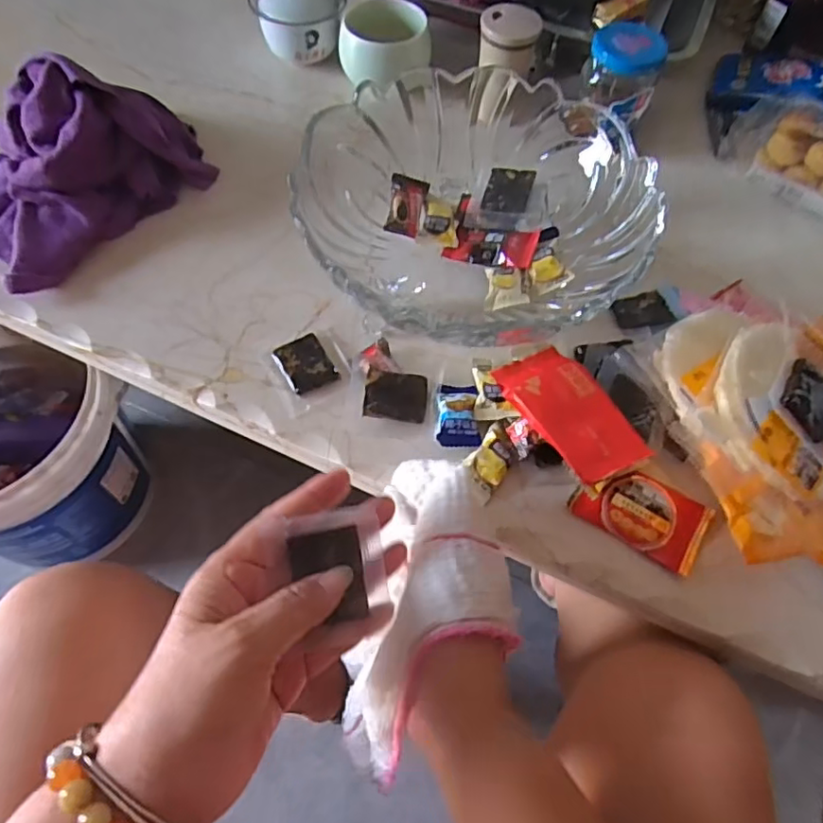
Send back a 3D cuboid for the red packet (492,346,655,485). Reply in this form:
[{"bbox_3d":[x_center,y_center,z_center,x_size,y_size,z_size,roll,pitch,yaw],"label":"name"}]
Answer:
[{"bbox_3d":[0.102,-0.001,0.391,0.054,0.013,0.101,-25,61,-19],"label":"red packet"}]

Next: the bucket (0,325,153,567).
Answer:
[{"bbox_3d":[-0.473,0.055,0.728,0.250,0.256,0.234,32,64,14],"label":"bucket"}]

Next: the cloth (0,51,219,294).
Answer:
[{"bbox_3d":[-0.288,-0.201,0.470,0.163,0.081,0.218,37,65,16],"label":"cloth"}]

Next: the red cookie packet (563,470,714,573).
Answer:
[{"bbox_3d":[0.145,0.063,0.385,0.078,0.014,0.049,29,63,13],"label":"red cookie packet"}]

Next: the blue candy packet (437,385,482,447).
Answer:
[{"bbox_3d":[0.032,0.002,0.410,0.028,0.014,0.047,3,61,-1],"label":"blue candy packet"}]

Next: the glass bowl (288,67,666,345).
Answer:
[{"bbox_3d":[0.041,-0.151,0.447,0.227,0.097,0.217,1,61,-2],"label":"glass bowl"}]

